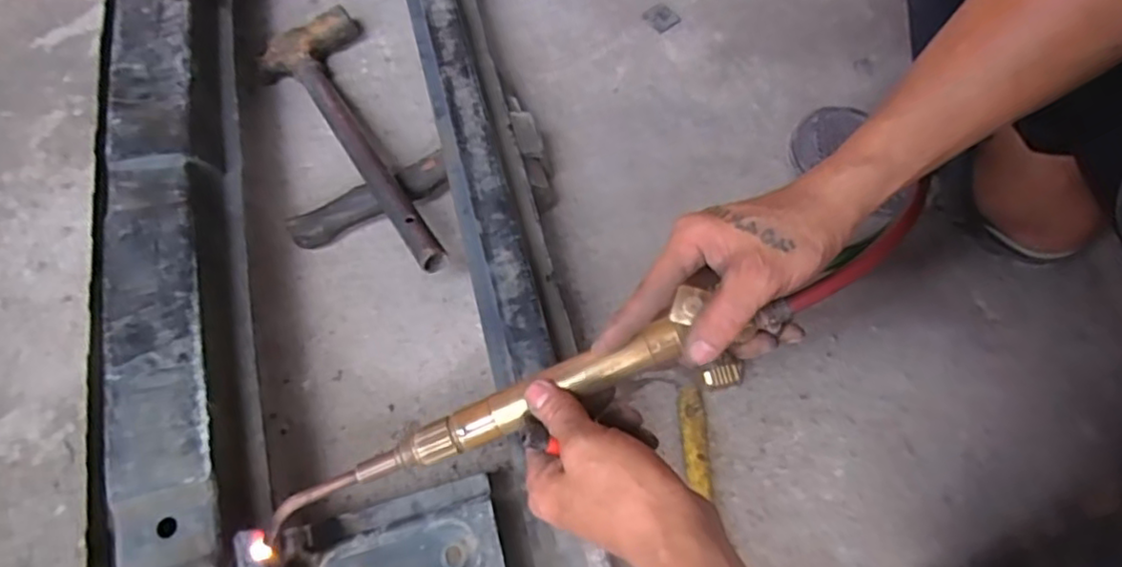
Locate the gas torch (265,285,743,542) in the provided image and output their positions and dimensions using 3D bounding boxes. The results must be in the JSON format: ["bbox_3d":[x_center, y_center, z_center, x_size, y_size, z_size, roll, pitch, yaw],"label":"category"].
[{"bbox_3d":[-0.046,0.089,0.400,0.298,0.039,0.049,-24,66,5],"label":"gas torch"}]

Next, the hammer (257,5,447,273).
[{"bbox_3d":[-0.210,-0.148,0.660,0.112,0.062,0.369,-26,67,-9],"label":"hammer"}]

